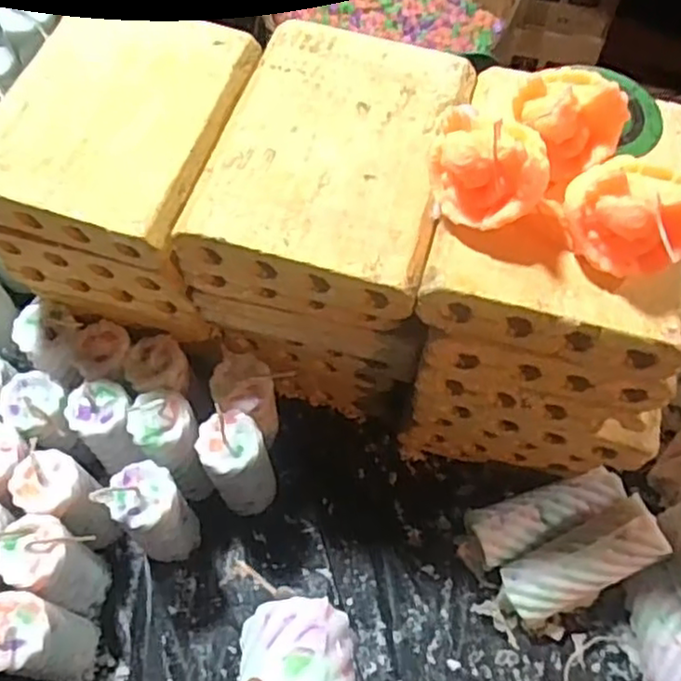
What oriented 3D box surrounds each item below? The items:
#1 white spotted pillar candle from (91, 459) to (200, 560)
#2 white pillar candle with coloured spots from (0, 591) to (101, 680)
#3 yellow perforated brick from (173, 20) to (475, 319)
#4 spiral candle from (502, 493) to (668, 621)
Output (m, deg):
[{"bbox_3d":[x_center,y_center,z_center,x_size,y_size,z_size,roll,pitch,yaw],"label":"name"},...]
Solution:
[{"bbox_3d":[-0.152,0.141,0.567,0.051,0.157,0.048,0,60,-1],"label":"white spotted pillar candle"},{"bbox_3d":[-0.230,0.235,0.531,0.052,0.138,0.055,0,60,-1],"label":"white pillar candle with coloured spots"},{"bbox_3d":[-0.005,-0.119,0.503,0.162,0.086,0.205,15,61,8],"label":"yellow perforated brick"},{"bbox_3d":[0.200,0.186,0.575,0.141,0.040,0.053,-35,63,12],"label":"spiral candle"}]

